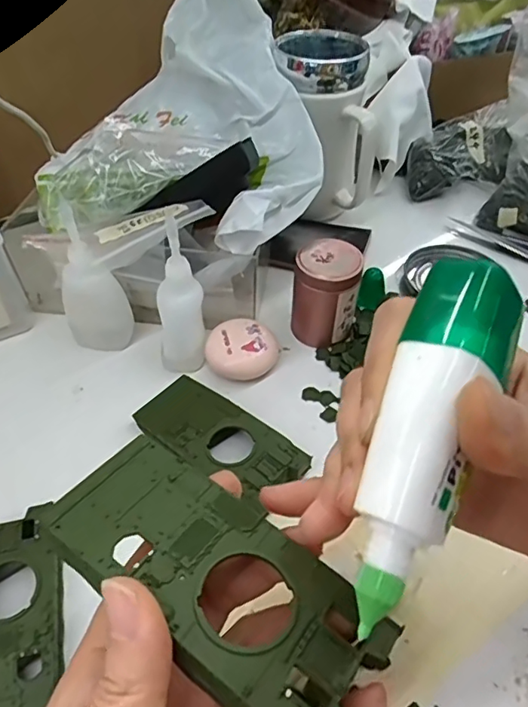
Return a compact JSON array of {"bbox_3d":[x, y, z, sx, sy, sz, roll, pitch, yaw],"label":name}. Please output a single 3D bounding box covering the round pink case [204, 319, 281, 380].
[{"bbox_3d":[-0.015,-0.001,0.371,0.047,0.026,0.039,8,48,7],"label":"round pink case"}]

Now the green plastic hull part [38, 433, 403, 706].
[{"bbox_3d":[-0.015,0.065,0.160,0.103,0.008,0.048,34,56,22],"label":"green plastic hull part"}]

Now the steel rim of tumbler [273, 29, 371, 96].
[{"bbox_3d":[0.045,-0.231,0.429,0.070,0.028,0.070,2,48,2],"label":"steel rim of tumbler"}]

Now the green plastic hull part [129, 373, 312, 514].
[{"bbox_3d":[-0.028,0.051,0.321,0.109,0.019,0.048,32,55,26],"label":"green plastic hull part"}]

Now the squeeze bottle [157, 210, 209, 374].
[{"bbox_3d":[-0.055,-0.035,0.342,0.031,0.101,0.036,-9,48,-9],"label":"squeeze bottle"}]

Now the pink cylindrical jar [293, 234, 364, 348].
[{"bbox_3d":[0.043,-0.042,0.380,0.042,0.066,0.040,0,48,0],"label":"pink cylindrical jar"}]

